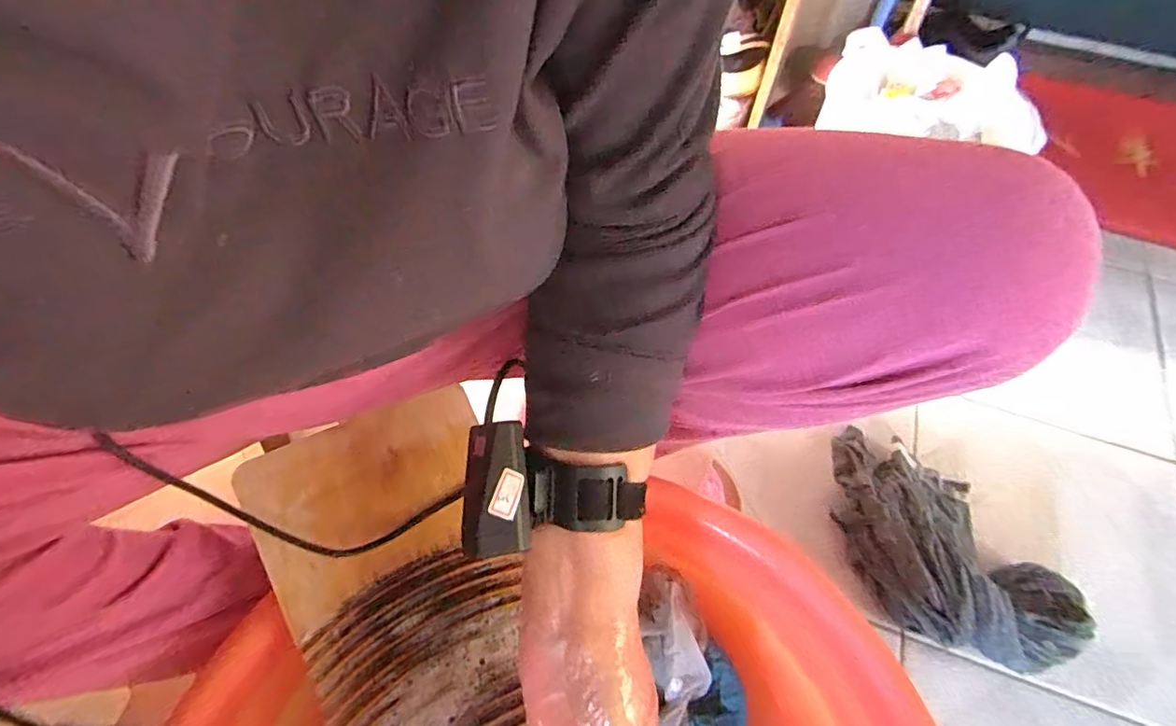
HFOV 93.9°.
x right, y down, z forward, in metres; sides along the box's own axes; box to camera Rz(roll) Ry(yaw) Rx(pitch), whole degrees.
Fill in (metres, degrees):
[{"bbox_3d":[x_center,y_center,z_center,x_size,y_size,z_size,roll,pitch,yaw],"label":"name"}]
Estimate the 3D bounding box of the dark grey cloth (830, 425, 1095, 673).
[{"bbox_3d":[0.363,0.185,0.583,0.172,0.073,0.271,-22,64,-13],"label":"dark grey cloth"}]

